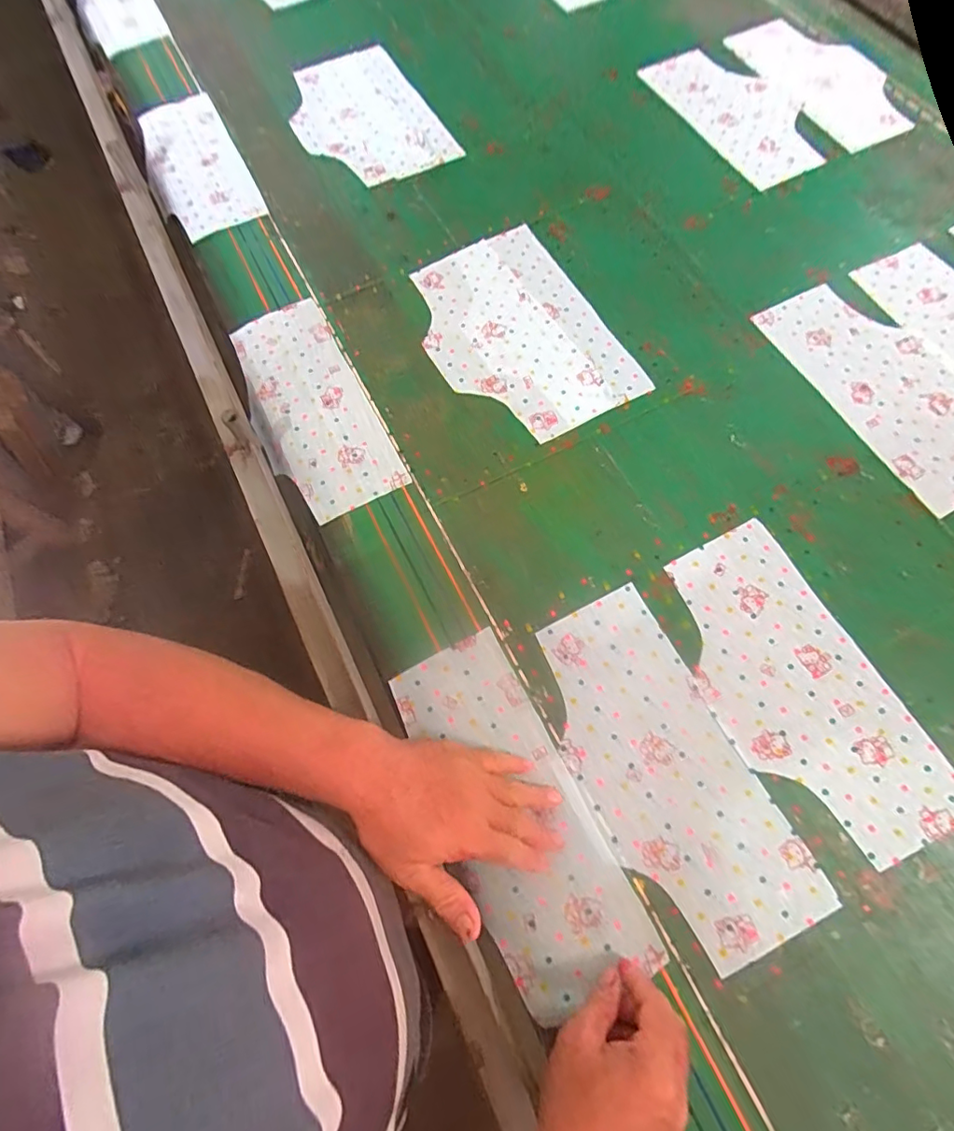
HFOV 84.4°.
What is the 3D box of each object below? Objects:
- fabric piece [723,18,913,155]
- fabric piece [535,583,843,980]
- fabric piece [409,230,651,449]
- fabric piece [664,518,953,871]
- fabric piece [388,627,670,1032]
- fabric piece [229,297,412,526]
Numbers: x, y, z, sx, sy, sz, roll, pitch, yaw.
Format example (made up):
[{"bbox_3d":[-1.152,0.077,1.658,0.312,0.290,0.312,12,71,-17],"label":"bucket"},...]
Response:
[{"bbox_3d":[0.569,-0.805,0.867,0.172,0.011,0.334,-22,69,-7],"label":"fabric piece"},{"bbox_3d":[0.170,0.187,0.492,0.146,0.004,0.319,-26,70,-8],"label":"fabric piece"},{"bbox_3d":[0.050,-0.306,0.685,0.221,0.007,0.324,-26,70,-9],"label":"fabric piece"},{"bbox_3d":[0.310,0.117,0.515,0.162,0.004,0.318,-25,70,-8],"label":"fabric piece"},{"bbox_3d":[0.031,0.223,0.489,0.127,0.011,0.314,-27,71,-5],"label":"fabric piece"},{"bbox_3d":[-0.212,-0.200,0.652,0.137,0.008,0.321,-26,70,-9],"label":"fabric piece"}]

